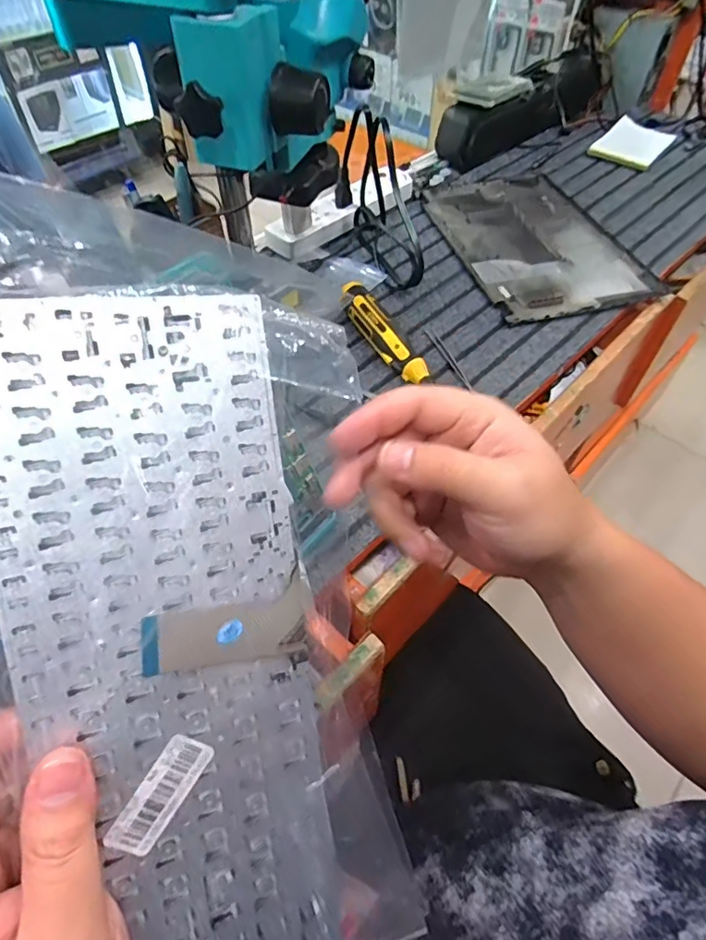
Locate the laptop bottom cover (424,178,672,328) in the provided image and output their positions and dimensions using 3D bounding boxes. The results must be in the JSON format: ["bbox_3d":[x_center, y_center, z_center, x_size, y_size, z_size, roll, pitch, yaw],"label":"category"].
[{"bbox_3d":[0.249,-0.331,0.755,0.219,0.017,0.354,-12,53,-9],"label":"laptop bottom cover"}]

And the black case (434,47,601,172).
[{"bbox_3d":[0.313,-0.644,0.947,0.392,0.090,0.083,-31,58,-21],"label":"black case"}]

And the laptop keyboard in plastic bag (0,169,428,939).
[{"bbox_3d":[-0.063,0.072,0.222,0.151,0.354,0.012,-10,8,-24],"label":"laptop keyboard in plastic bag"}]

